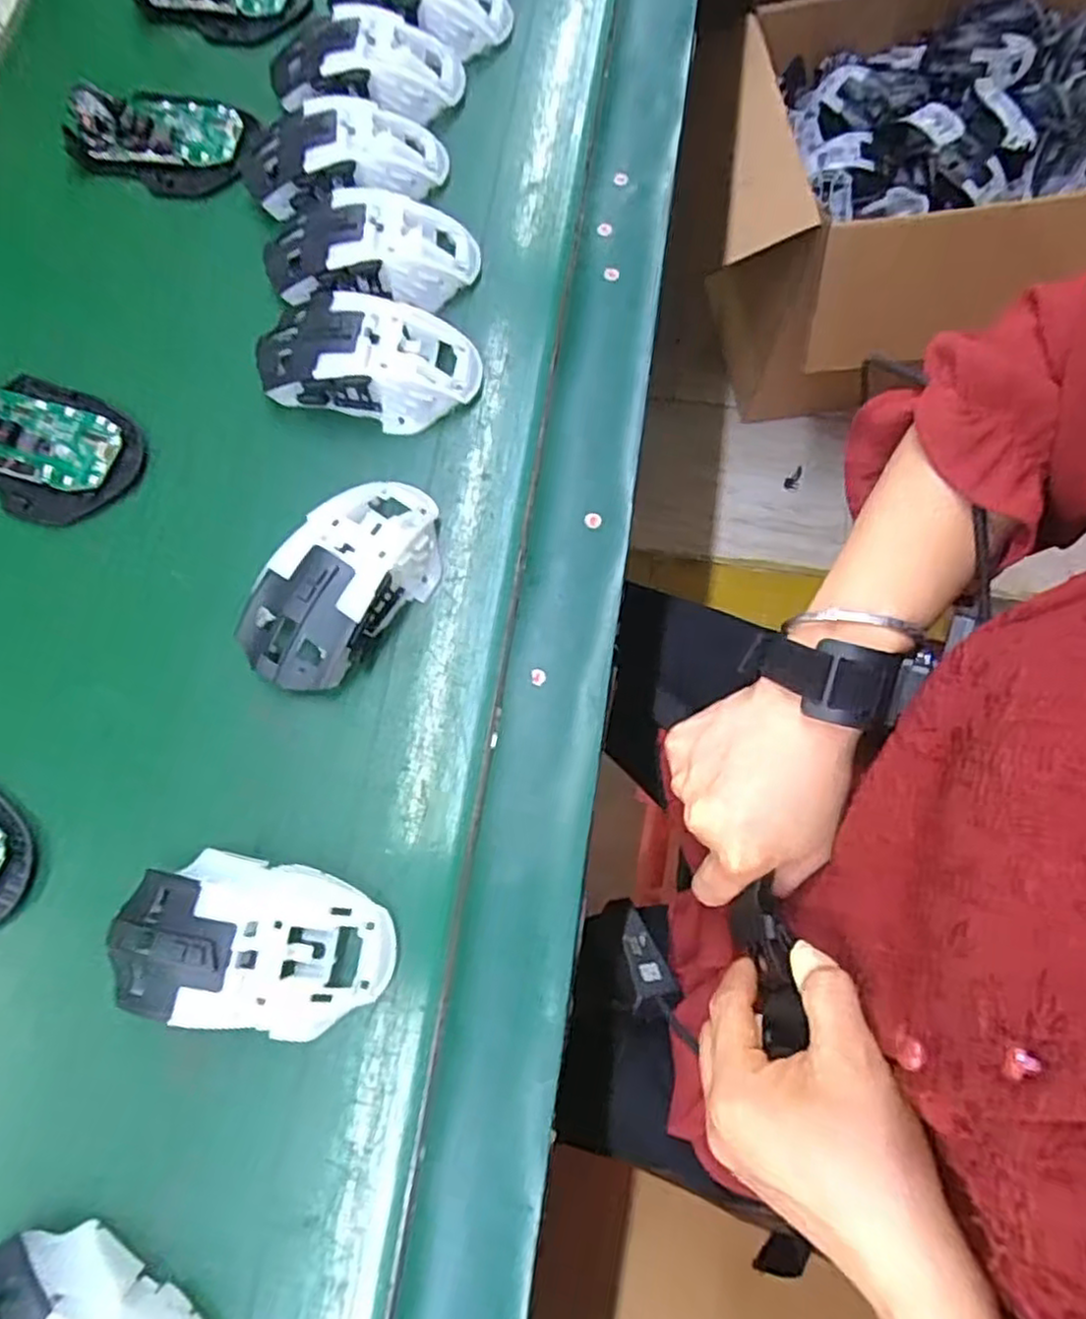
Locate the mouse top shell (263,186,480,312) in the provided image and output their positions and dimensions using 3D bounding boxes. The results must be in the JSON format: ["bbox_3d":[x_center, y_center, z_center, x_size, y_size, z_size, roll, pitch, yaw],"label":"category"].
[{"bbox_3d":[-0.096,-0.228,0.391,0.112,0.035,0.059,4,74,2],"label":"mouse top shell"}]

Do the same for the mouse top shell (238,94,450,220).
[{"bbox_3d":[-0.118,-0.296,0.408,0.117,0.035,0.058,-6,74,0],"label":"mouse top shell"}]

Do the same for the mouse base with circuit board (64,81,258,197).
[{"bbox_3d":[-0.231,-0.323,0.429,0.111,0.028,0.068,15,75,6],"label":"mouse base with circuit board"}]

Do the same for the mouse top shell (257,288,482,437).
[{"bbox_3d":[-0.093,-0.162,0.373,0.116,0.035,0.067,13,75,5],"label":"mouse top shell"}]

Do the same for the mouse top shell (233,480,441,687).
[{"bbox_3d":[-0.094,-0.040,0.336,0.061,0.037,0.114,30,77,10],"label":"mouse top shell"}]

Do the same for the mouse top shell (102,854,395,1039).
[{"bbox_3d":[-0.122,0.117,0.293,0.116,0.037,0.065,8,74,4],"label":"mouse top shell"}]

